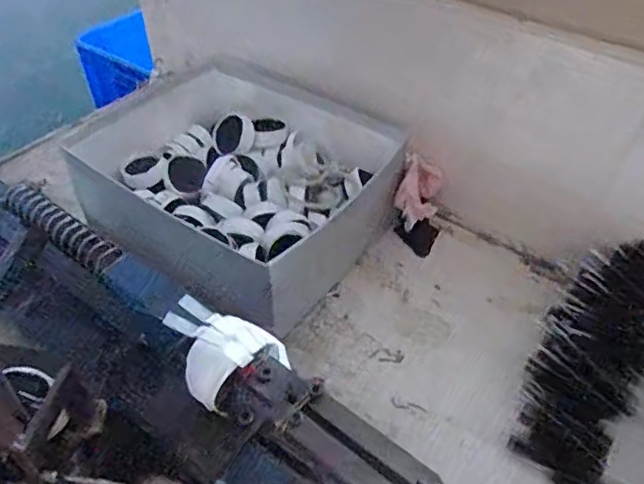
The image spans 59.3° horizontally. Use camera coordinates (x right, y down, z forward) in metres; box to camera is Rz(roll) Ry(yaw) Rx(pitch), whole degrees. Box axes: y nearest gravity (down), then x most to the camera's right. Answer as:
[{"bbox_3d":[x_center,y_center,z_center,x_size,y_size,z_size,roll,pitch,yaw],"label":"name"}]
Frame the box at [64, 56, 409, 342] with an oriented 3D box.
[{"bbox_3d":[-0.087,-0.074,0.673,0.330,0.109,0.289,33,53,28],"label":"box"}]

